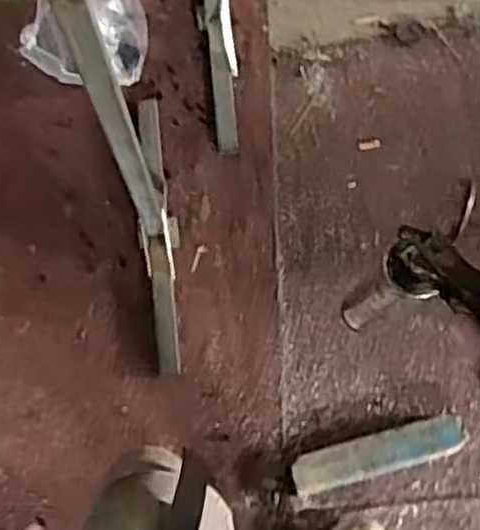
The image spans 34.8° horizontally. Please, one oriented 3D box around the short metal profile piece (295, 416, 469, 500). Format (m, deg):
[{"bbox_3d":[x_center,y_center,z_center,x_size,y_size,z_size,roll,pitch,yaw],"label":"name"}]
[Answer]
[{"bbox_3d":[0.275,0.373,1.504,0.345,0.019,0.079,-17,76,-2],"label":"short metal profile piece"}]

